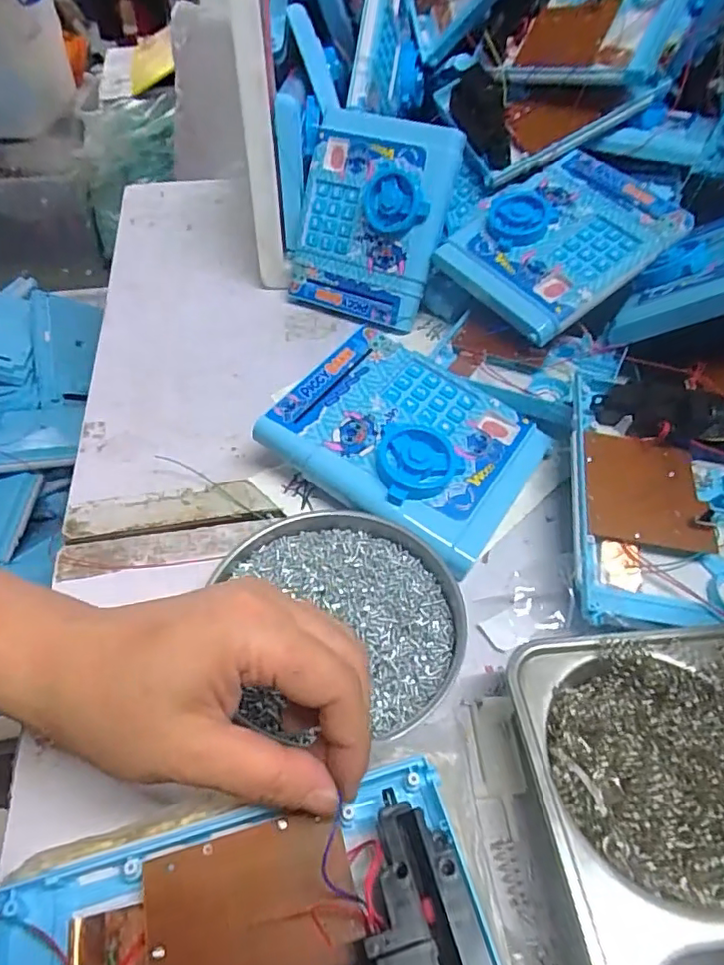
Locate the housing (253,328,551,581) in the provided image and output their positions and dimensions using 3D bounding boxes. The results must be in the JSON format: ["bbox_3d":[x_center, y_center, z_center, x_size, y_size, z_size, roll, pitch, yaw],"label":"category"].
[{"bbox_3d":[0.031,-0.027,0.383,0.153,0.056,0.131,27,52,23],"label":"housing"}]

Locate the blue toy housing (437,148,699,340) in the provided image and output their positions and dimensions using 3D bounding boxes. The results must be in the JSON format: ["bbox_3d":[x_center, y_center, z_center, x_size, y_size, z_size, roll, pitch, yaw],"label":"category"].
[{"bbox_3d":[0.159,-0.201,0.467,0.161,0.033,0.140,-38,66,-7],"label":"blue toy housing"}]

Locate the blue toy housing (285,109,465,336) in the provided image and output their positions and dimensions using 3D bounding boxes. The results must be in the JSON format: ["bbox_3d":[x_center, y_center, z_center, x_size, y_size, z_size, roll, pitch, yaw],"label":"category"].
[{"bbox_3d":[0.005,-0.231,0.508,0.133,0.166,0.038,23,21,21],"label":"blue toy housing"}]

